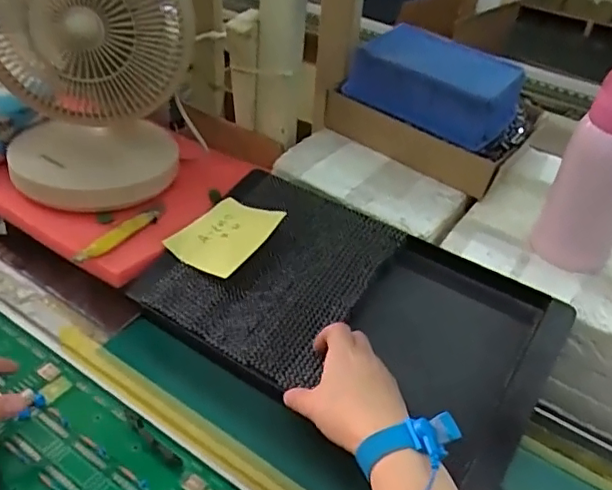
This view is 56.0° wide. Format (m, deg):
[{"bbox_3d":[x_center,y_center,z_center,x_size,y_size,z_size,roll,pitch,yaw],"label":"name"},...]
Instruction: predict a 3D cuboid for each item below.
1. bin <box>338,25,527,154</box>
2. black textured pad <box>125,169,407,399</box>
[{"bbox_3d":[0.161,-0.206,0.729,0.195,0.072,0.116,26,44,24],"label":"bin"},{"bbox_3d":[-0.035,0.016,0.576,0.192,0.026,0.218,27,57,21],"label":"black textured pad"}]

